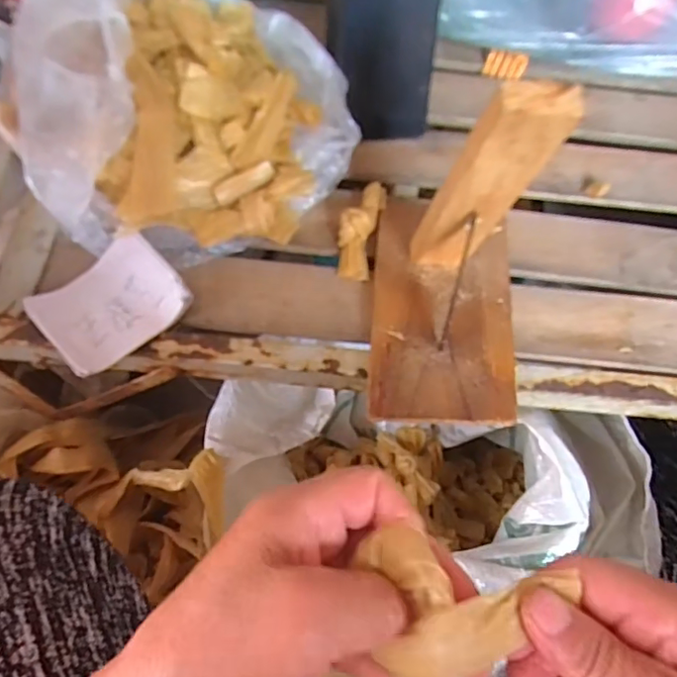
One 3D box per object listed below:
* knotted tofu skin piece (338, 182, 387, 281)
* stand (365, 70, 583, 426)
[{"bbox_3d":[0.017,-0.085,0.417,0.030,0.019,0.079,16,77,6],"label":"knotted tofu skin piece"},{"bbox_3d":[0.079,-0.059,0.330,0.102,0.186,0.167,4,63,0],"label":"stand"}]

